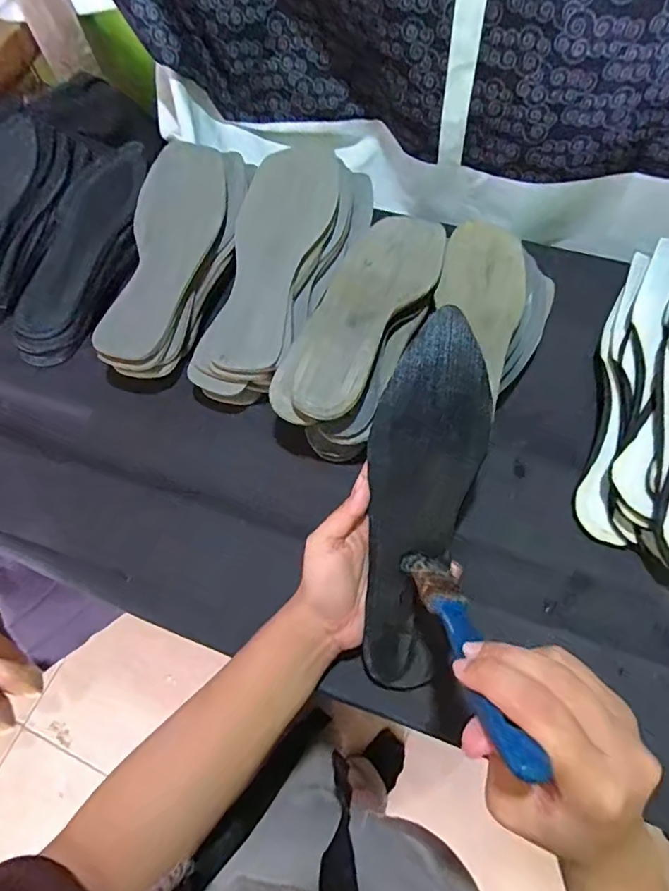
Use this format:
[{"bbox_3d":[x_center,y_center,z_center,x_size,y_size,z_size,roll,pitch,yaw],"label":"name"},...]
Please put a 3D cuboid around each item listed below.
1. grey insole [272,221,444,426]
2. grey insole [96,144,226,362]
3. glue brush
[{"bbox_3d":[0.024,-0.116,0.428,0.077,0.018,0.230,22,68,13],"label":"grey insole"},{"bbox_3d":[-0.155,-0.188,0.479,0.080,0.030,0.243,4,65,5],"label":"grey insole"},{"bbox_3d":[0.067,0.103,0.271,0.030,0.162,0.024,-8,105,-1],"label":"glue brush"}]

